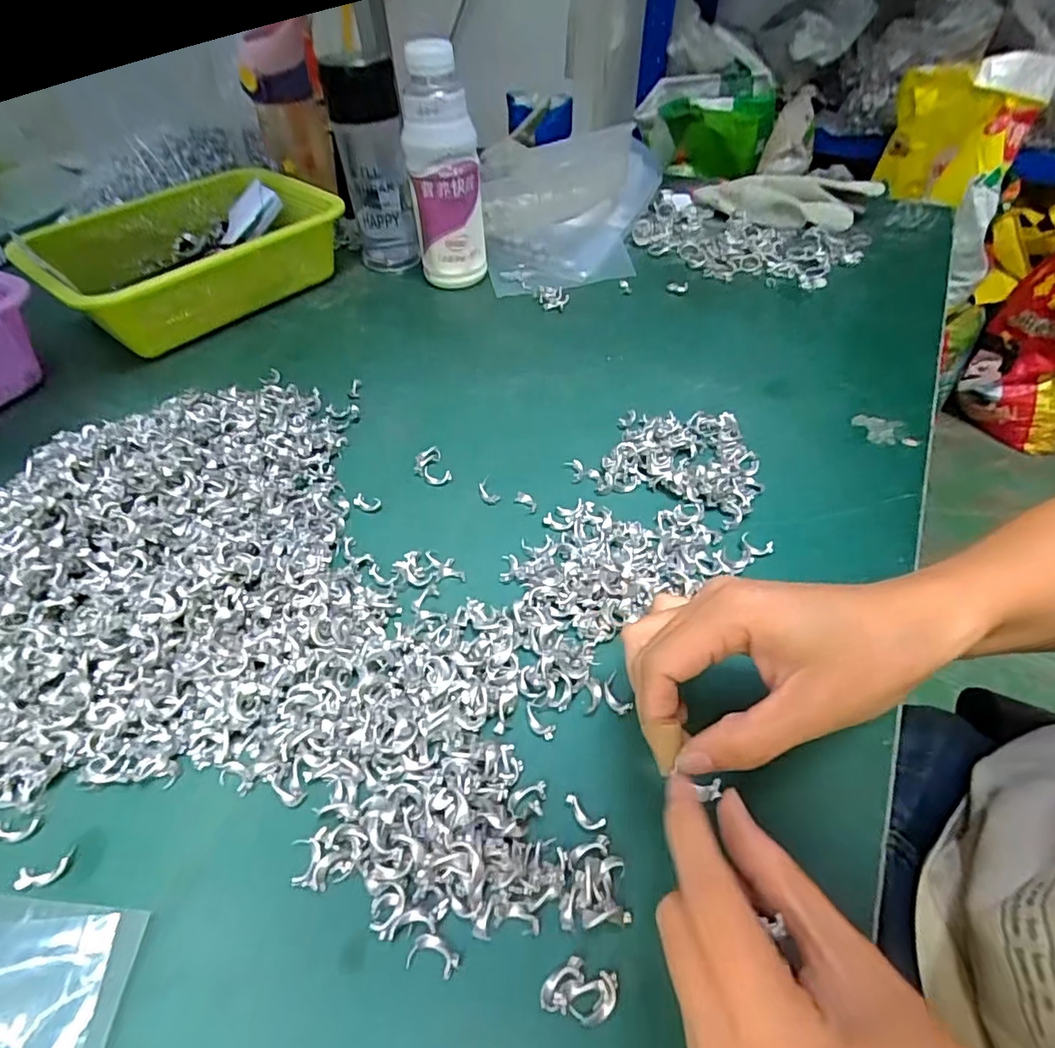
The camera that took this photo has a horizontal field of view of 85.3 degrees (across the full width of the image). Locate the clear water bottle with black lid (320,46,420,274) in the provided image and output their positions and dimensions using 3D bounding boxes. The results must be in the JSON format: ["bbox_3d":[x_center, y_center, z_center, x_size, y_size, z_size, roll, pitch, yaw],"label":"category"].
[{"bbox_3d":[-0.148,-0.342,0.566,0.063,0.188,0.076,-14,49,-10],"label":"clear water bottle with black lid"}]

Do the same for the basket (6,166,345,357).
[{"bbox_3d":[-0.318,-0.255,0.560,0.256,0.083,0.159,-34,55,-26],"label":"basket"}]

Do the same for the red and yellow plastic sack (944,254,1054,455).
[{"bbox_3d":[1.266,-0.458,1.356,0.274,0.569,0.146,30,55,24],"label":"red and yellow plastic sack"}]

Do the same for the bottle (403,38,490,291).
[{"bbox_3d":[-0.078,-0.326,0.544,0.067,0.204,0.062,-6,48,-4],"label":"bottle"}]

